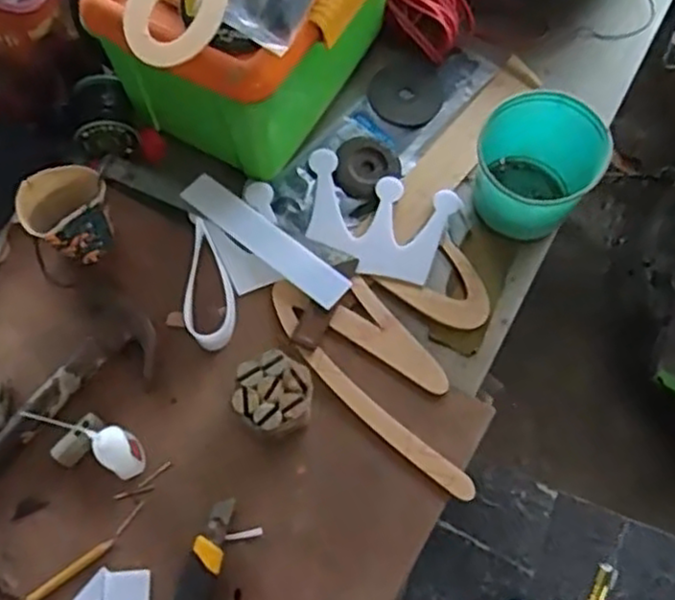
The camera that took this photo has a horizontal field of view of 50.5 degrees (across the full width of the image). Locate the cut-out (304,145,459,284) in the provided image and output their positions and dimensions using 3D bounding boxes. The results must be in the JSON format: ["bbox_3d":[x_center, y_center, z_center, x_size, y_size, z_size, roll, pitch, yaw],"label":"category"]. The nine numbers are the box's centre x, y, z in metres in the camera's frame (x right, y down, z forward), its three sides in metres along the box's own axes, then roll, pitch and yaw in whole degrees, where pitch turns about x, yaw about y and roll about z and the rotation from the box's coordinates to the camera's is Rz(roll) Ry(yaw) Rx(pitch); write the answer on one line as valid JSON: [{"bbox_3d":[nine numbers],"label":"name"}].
[{"bbox_3d":[0.034,-0.089,0.777,0.163,0.006,0.123,20,67,6],"label":"cut-out"}]

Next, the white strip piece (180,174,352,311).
[{"bbox_3d":[-0.077,-0.063,0.752,0.204,0.005,0.038,38,70,12],"label":"white strip piece"}]

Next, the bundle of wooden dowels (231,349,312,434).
[{"bbox_3d":[-0.059,0.089,0.675,0.069,0.048,0.069,0,69,1],"label":"bundle of wooden dowels"}]

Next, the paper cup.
[{"bbox_3d":[-0.266,-0.086,0.720,0.068,0.081,0.079,37,74,14],"label":"paper cup"}]

